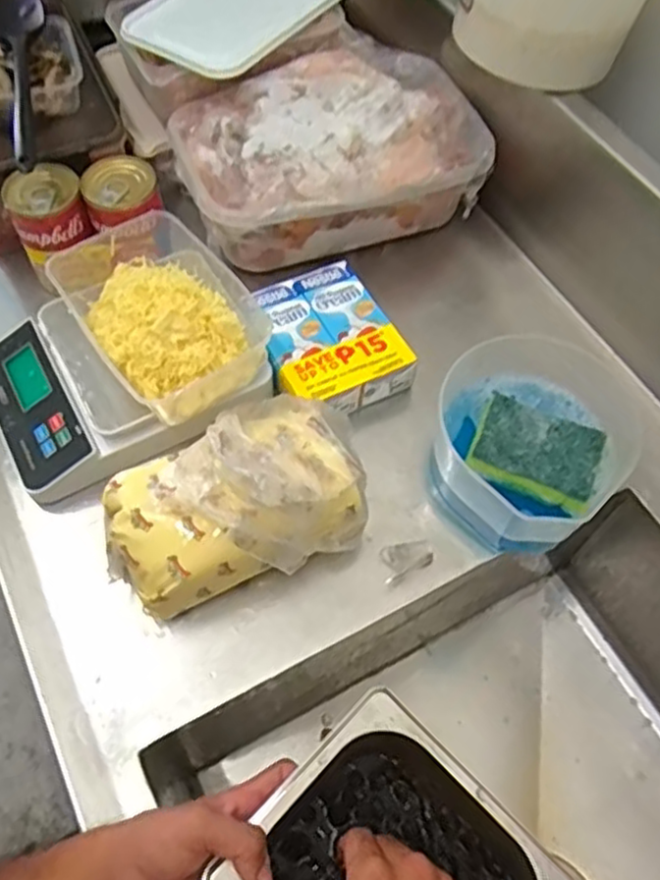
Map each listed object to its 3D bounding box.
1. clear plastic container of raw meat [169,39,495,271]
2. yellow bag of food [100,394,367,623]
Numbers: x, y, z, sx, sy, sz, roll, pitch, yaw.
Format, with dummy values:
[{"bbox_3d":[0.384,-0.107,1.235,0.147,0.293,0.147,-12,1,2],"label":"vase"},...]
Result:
[{"bbox_3d":[-0.003,-0.279,0.704,0.279,0.102,0.188,-20,63,-13],"label":"clear plastic container of raw meat"},{"bbox_3d":[-0.072,0.042,0.530,0.190,0.108,0.119,-22,63,-13],"label":"yellow bag of food"}]

